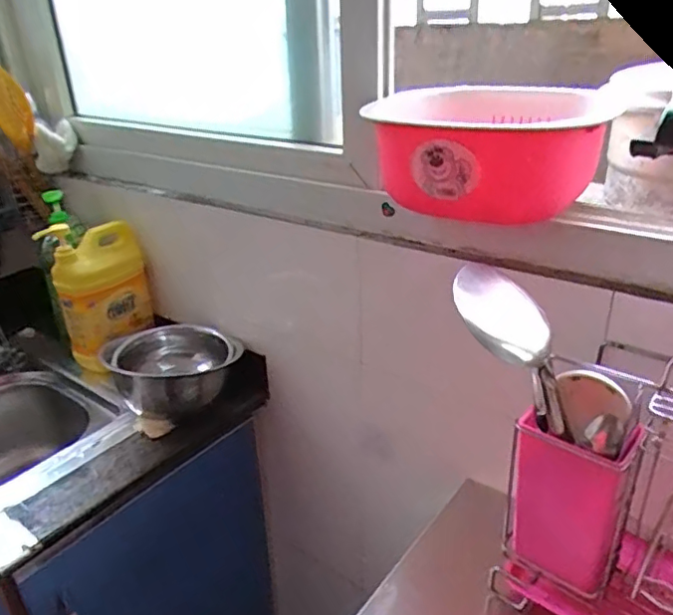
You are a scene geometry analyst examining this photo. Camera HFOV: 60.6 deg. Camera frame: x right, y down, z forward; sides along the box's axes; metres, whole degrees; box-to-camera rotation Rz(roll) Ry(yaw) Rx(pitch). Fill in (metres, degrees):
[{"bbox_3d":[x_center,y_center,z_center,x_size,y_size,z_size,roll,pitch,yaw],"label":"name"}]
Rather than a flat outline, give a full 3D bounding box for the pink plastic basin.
[{"bbox_3d":[0.145,-0.167,0.610,0.211,0.099,0.221,0,27,5],"label":"pink plastic basin"}]

